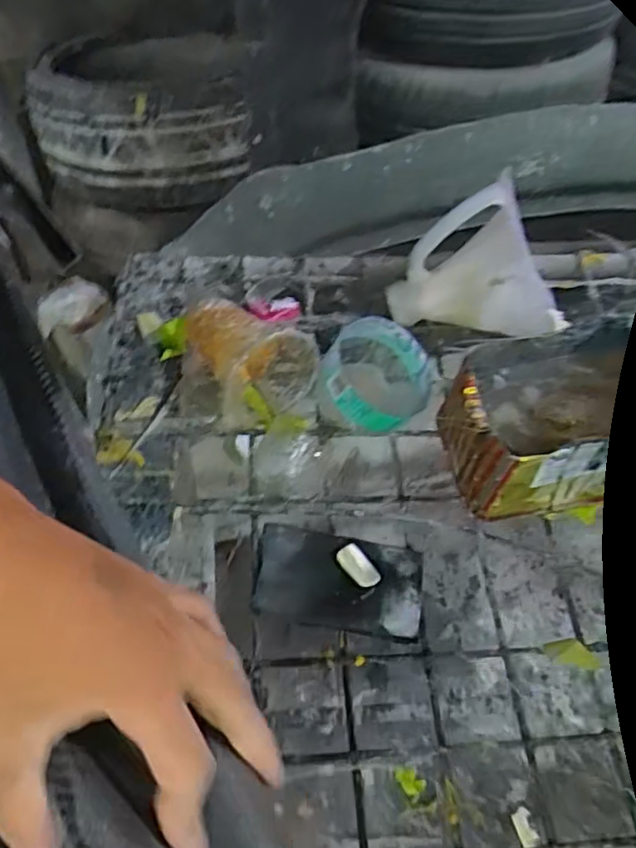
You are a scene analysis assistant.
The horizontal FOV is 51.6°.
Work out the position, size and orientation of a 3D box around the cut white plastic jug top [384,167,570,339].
[{"bbox_3d":[0.131,-0.135,0.544,0.135,0.104,0.081,0,54,0],"label":"cut white plastic jug top"}]

